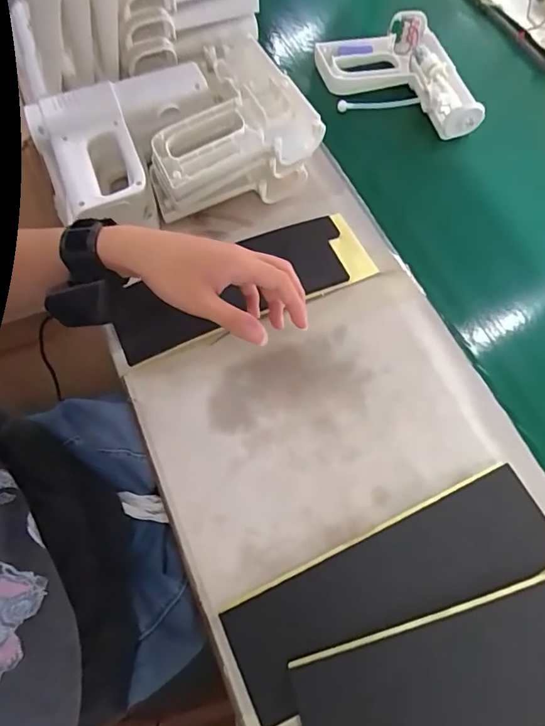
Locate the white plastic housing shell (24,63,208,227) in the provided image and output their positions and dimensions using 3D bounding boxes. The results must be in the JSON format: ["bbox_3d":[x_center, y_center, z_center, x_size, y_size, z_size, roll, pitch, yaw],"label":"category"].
[{"bbox_3d":[-0.157,-0.248,0.563,0.205,0.068,0.155,-25,67,-14],"label":"white plastic housing shell"}]

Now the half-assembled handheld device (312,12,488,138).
[{"bbox_3d":[0.173,-0.412,0.713,0.180,0.051,0.225,-11,65,-7],"label":"half-assembled handheld device"}]

